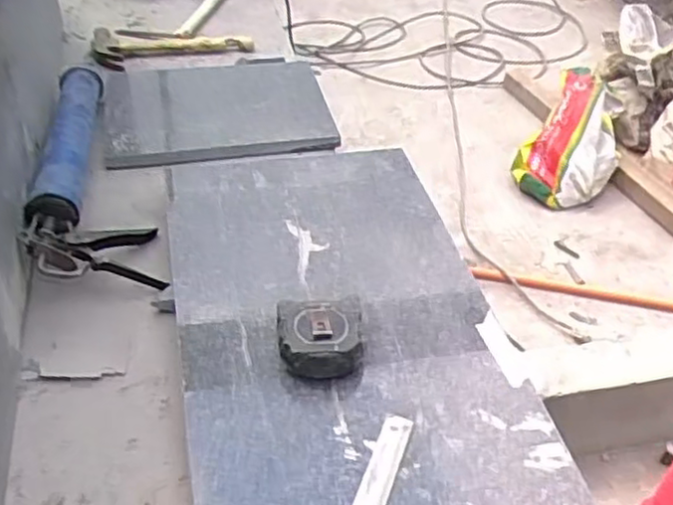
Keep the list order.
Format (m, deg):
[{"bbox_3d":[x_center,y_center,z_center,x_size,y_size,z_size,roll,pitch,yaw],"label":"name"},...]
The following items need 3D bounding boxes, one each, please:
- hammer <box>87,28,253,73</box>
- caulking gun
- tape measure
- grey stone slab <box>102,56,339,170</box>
[{"bbox_3d":[-0.292,-0.368,1.284,0.270,0.034,0.118,-12,40,-27],"label":"hammer"},{"bbox_3d":[-0.332,-0.122,0.956,0.136,0.084,0.499,-10,43,-14],"label":"caulking gun"},{"bbox_3d":[-0.014,0.085,0.697,0.085,0.042,0.077,-1,41,-6],"label":"tape measure"},{"bbox_3d":[-0.187,-0.237,1.131,0.342,0.037,0.300,-7,39,-10],"label":"grey stone slab"}]

